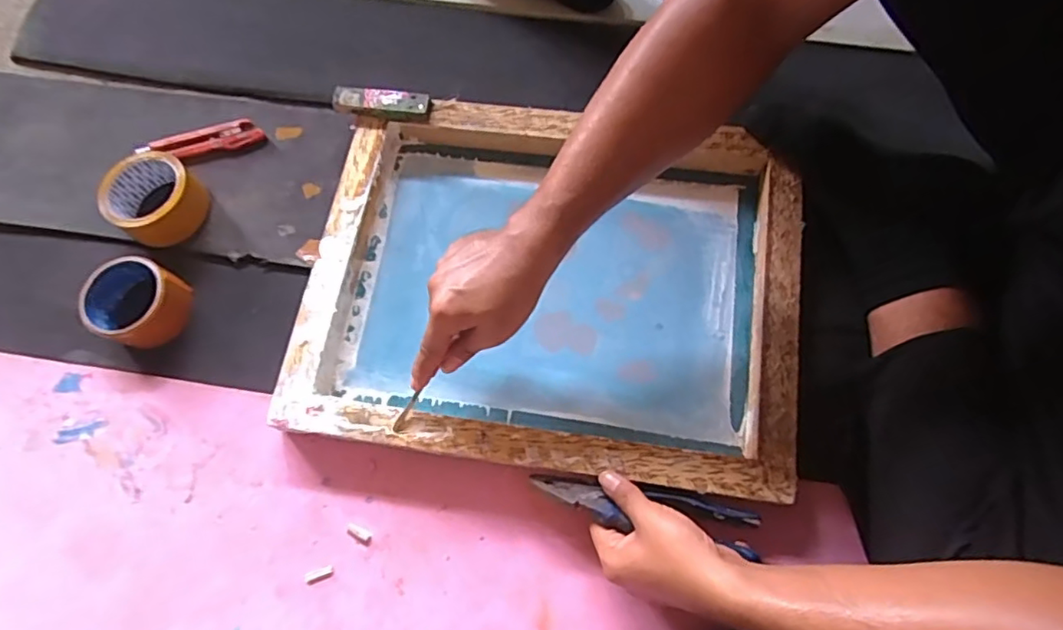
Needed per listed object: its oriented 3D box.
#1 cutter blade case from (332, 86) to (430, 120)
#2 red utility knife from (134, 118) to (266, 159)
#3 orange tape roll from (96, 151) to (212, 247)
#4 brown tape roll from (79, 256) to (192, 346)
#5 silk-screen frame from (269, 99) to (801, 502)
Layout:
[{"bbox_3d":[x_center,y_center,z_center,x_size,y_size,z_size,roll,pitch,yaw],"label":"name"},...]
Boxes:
[{"bbox_3d":[-0.167,-0.236,0.641,0.109,0.012,0.030,6,73,4],"label":"cutter blade case"},{"bbox_3d":[-0.396,-0.206,0.688,0.153,0.015,0.037,-12,73,-2],"label":"red utility knife"},{"bbox_3d":[-0.423,-0.131,0.647,0.090,0.052,0.090,-1,73,2],"label":"orange tape roll"},{"bbox_3d":[-0.423,-0.014,0.611,0.098,0.043,0.086,9,73,5],"label":"brown tape roll"},{"bbox_3d":[0.016,-0.034,0.579,0.464,0.046,0.355,7,73,4],"label":"silk-screen frame"}]

